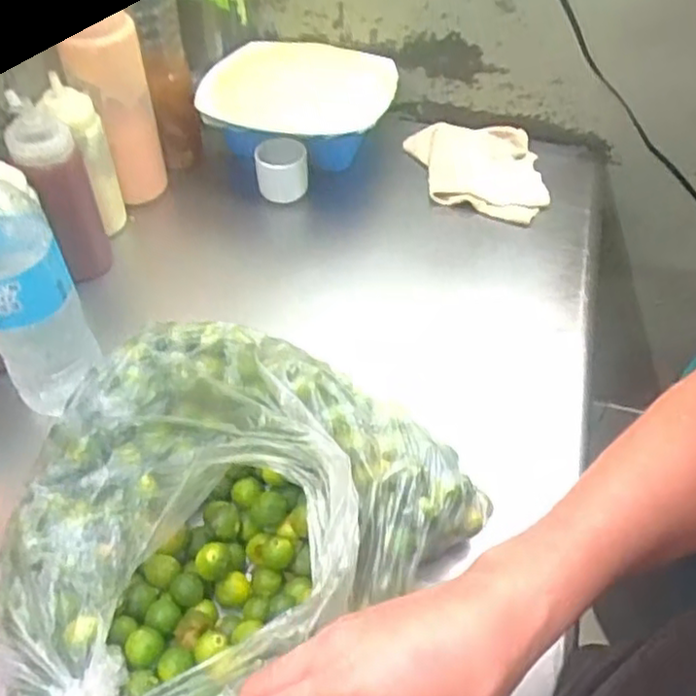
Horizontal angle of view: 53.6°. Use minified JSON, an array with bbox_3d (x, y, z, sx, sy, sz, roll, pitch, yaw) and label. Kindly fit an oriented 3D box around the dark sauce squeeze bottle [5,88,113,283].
[{"bbox_3d":[-0.290,-0.159,0.699,0.057,0.208,0.051,-19,53,-17],"label":"dark sauce squeeze bottle"}]

